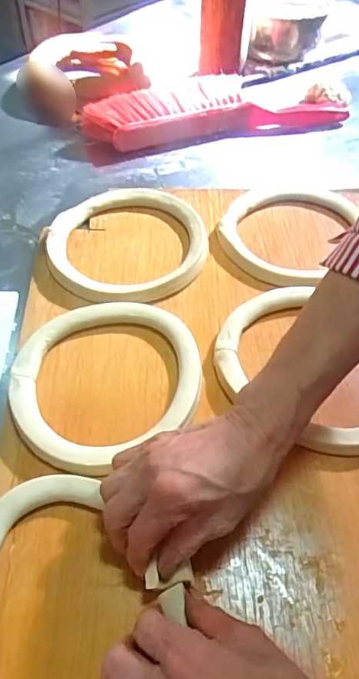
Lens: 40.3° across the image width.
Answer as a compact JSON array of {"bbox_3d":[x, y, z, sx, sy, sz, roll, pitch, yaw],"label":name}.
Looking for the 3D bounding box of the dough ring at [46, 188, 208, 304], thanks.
[{"bbox_3d":[-0.056,-0.109,0.553,0.175,0.023,0.169,0,51,0],"label":"dough ring"}]

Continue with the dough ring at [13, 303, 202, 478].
[{"bbox_3d":[-0.066,0.033,0.442,0.169,0.020,0.156,0,51,0],"label":"dough ring"}]

